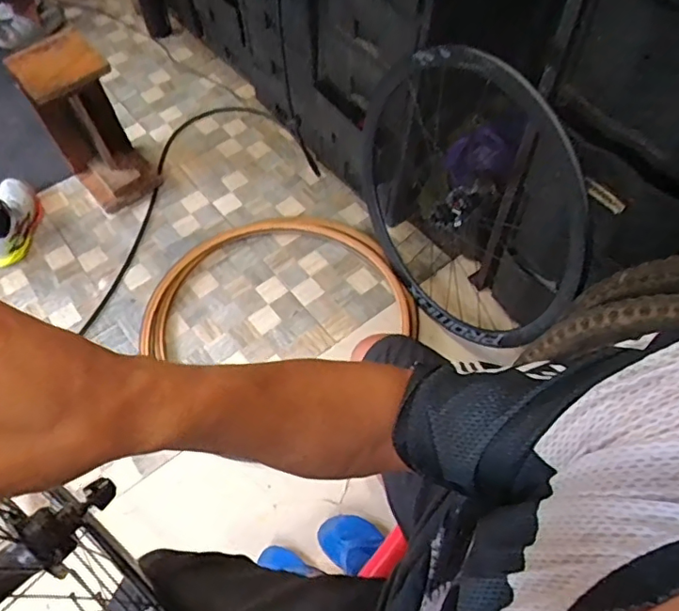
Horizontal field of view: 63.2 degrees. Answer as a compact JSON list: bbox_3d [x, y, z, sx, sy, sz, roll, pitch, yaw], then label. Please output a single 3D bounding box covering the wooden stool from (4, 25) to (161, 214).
[{"bbox_3d":[-0.687,-0.494,1.518,0.204,0.399,0.249,-37,64,-19],"label":"wooden stool"}]

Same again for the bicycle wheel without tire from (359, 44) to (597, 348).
[{"bbox_3d":[0.229,-0.230,1.181,0.155,0.615,0.676,-28,62,-15],"label":"bicycle wheel without tire"}]

